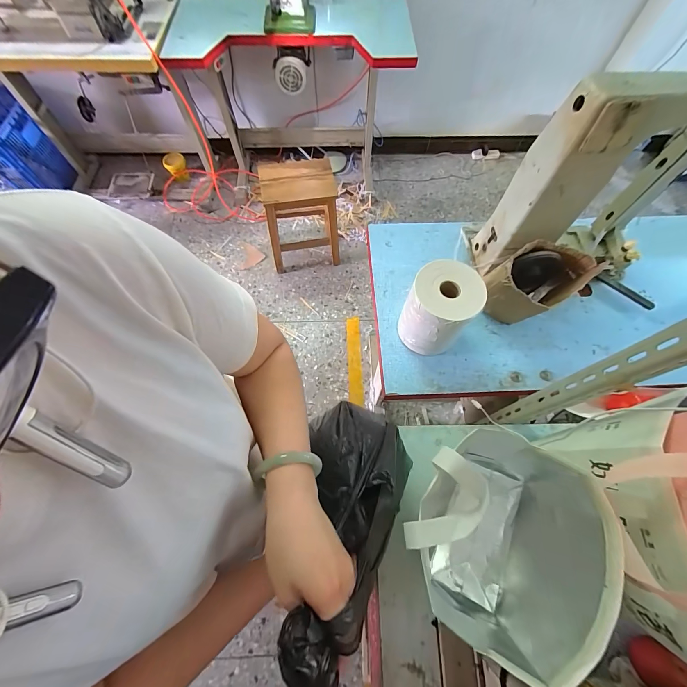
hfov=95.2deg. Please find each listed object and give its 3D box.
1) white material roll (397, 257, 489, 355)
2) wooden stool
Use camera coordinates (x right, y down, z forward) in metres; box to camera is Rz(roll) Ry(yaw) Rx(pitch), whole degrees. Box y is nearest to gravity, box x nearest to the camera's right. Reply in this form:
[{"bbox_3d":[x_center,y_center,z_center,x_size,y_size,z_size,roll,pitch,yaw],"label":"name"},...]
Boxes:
[{"bbox_3d":[0.196,-0.069,0.652,0.123,0.164,0.131,0,67,0],"label":"white material roll"},{"bbox_3d":[-0.211,-0.617,1.550,0.337,0.458,0.282,-13,67,-5],"label":"wooden stool"}]

